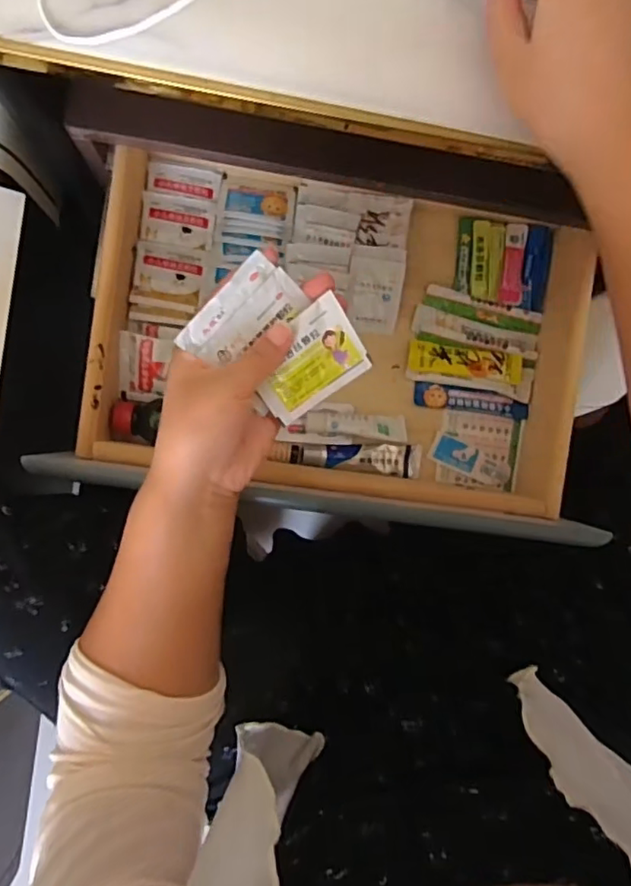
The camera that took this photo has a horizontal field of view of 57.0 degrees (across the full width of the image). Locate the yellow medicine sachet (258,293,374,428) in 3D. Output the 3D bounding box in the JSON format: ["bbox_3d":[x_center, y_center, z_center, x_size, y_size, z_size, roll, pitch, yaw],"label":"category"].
[{"bbox_3d":[-0.004,-0.047,0.342,0.065,0.006,0.047,-34,103,11],"label":"yellow medicine sachet"}]

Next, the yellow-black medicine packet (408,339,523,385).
[{"bbox_3d":[0.145,-0.077,0.555,0.109,0.009,0.028,8,90,-5],"label":"yellow-black medicine packet"}]

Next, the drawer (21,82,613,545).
[{"bbox_3d":[0.021,-0.098,0.509,0.433,0.109,0.314,7,90,-5],"label":"drawer"}]

